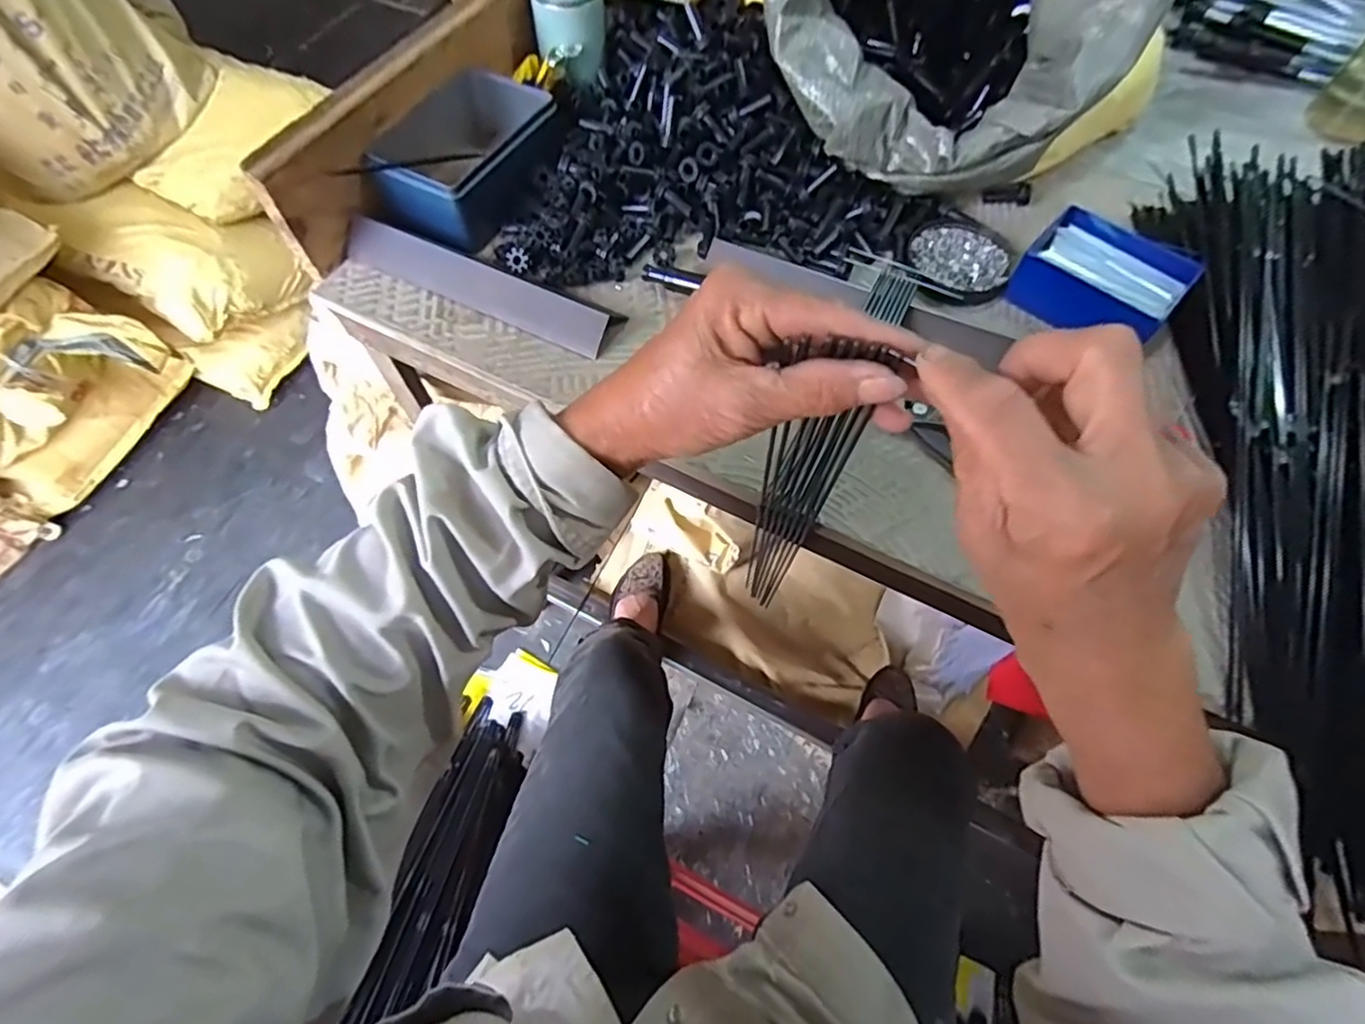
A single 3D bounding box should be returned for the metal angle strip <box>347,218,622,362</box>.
[{"bbox_3d":[-0.161,-0.184,0.524,0.249,0.023,0.039,25,65,13],"label":"metal angle strip"}]

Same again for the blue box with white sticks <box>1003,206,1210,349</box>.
[{"bbox_3d":[0.322,-0.178,0.509,0.108,0.035,0.088,33,67,17],"label":"blue box with white sticks"}]

